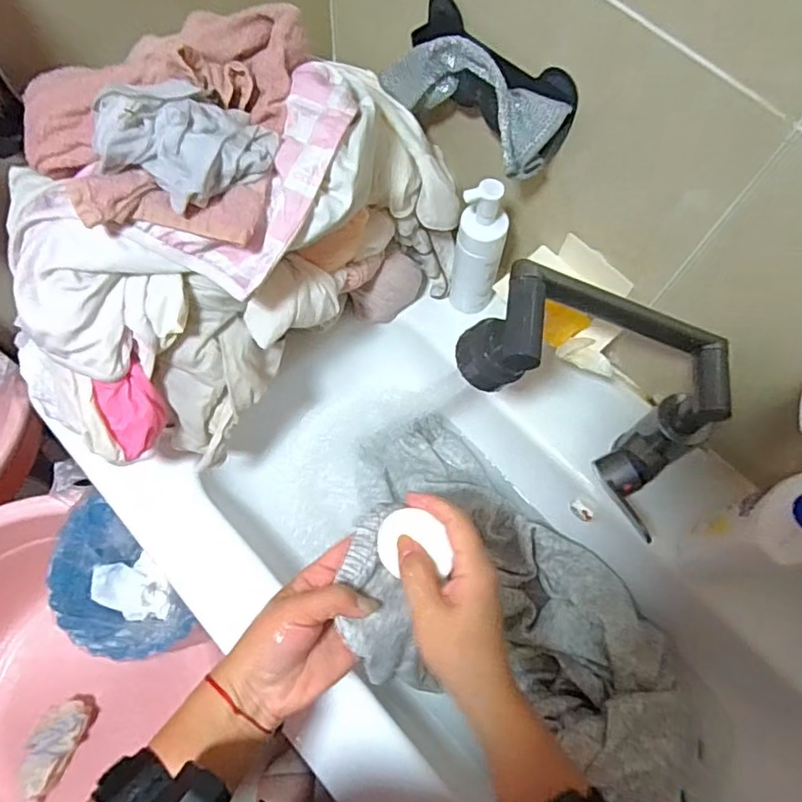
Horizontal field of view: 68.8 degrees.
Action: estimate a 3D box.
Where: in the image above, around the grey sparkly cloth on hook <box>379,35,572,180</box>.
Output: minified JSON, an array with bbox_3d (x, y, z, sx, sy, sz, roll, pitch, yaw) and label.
[{"bbox_3d":[0.058,-0.257,0.504,0.167,0.066,0.045,42,71,13],"label":"grey sparkly cloth on hook"}]

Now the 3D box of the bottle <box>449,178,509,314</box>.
[{"bbox_3d":[0.076,-0.150,0.569,0.048,0.142,0.039,13,68,2],"label":"bottle"}]

